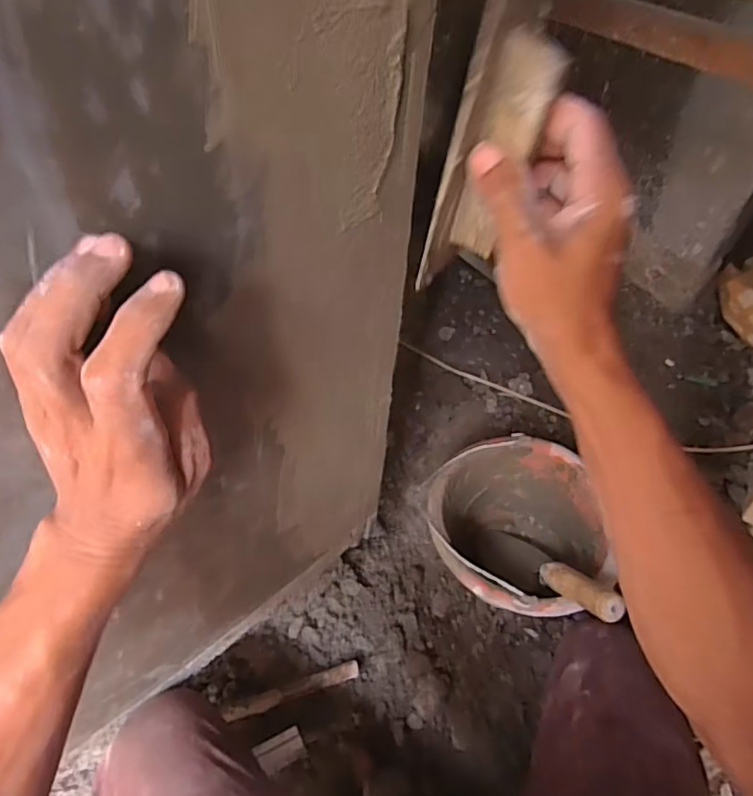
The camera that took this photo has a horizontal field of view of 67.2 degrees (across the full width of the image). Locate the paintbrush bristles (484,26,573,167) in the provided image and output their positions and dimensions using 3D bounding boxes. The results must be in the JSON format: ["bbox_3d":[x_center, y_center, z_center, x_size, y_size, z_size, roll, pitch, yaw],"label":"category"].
[{"bbox_3d":[0.074,-0.153,0.289,0.033,0.054,0.012,31,54,19],"label":"paintbrush bristles"}]

